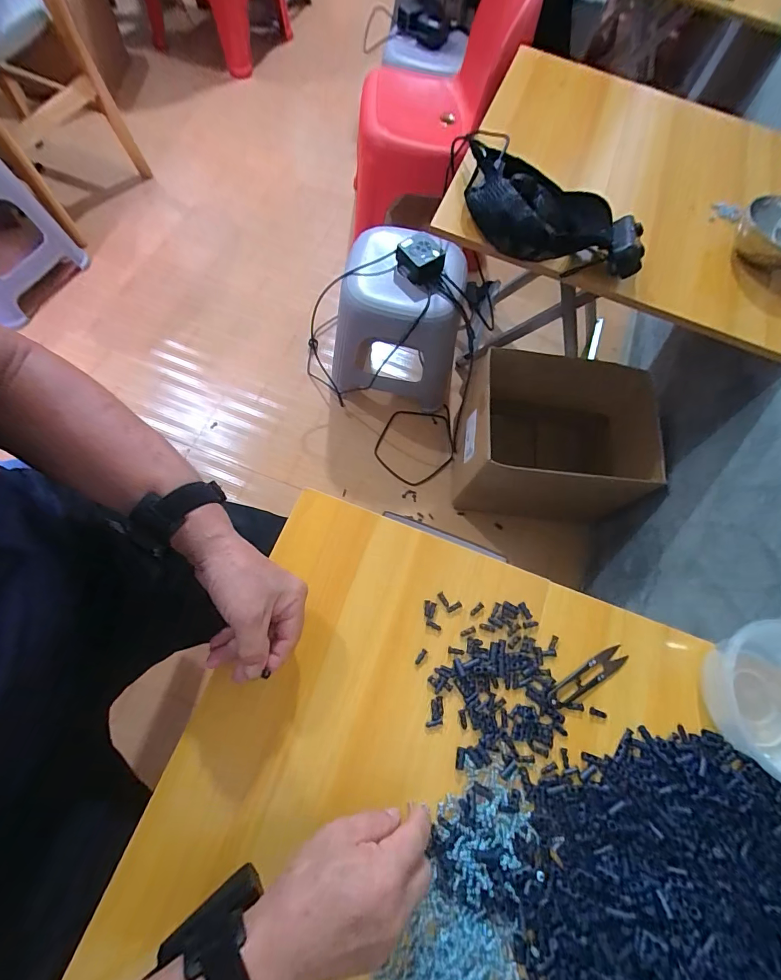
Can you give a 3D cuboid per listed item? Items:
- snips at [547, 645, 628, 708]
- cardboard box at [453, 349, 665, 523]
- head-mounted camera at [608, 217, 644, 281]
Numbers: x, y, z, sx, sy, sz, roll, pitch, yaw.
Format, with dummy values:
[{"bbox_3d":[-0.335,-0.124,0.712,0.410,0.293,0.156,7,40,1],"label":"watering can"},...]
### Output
[{"bbox_3d":[0.201,0.189,0.414,0.098,0.005,0.022,-24,69,-12],"label":"snips"},{"bbox_3d":[0.358,-0.104,0.932,0.397,0.247,0.301,12,70,-1],"label":"cardboard box"},{"bbox_3d":[0.353,-0.366,0.610,0.054,0.046,0.087,23,70,3],"label":"head-mounted camera"}]

